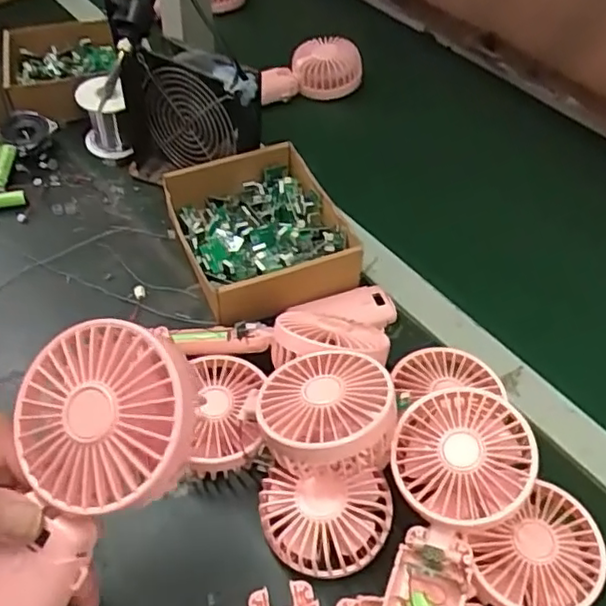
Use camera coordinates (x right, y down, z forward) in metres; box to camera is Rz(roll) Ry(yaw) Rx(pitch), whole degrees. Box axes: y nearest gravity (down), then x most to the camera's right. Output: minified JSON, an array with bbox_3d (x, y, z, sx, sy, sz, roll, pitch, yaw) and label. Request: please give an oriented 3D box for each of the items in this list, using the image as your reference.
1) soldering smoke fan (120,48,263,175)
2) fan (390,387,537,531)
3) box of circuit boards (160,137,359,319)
[{"bbox_3d":[-0.118,-0.187,0.667,0.145,0.132,0.072,16,50,12],"label":"soldering smoke fan"},{"bbox_3d":[0.107,0.103,0.415,0.085,0.036,0.085,-8,56,12],"label":"fan"},{"bbox_3d":[-0.044,-0.068,0.611,0.146,0.053,0.177,-18,52,-17],"label":"box of circuit boards"}]

